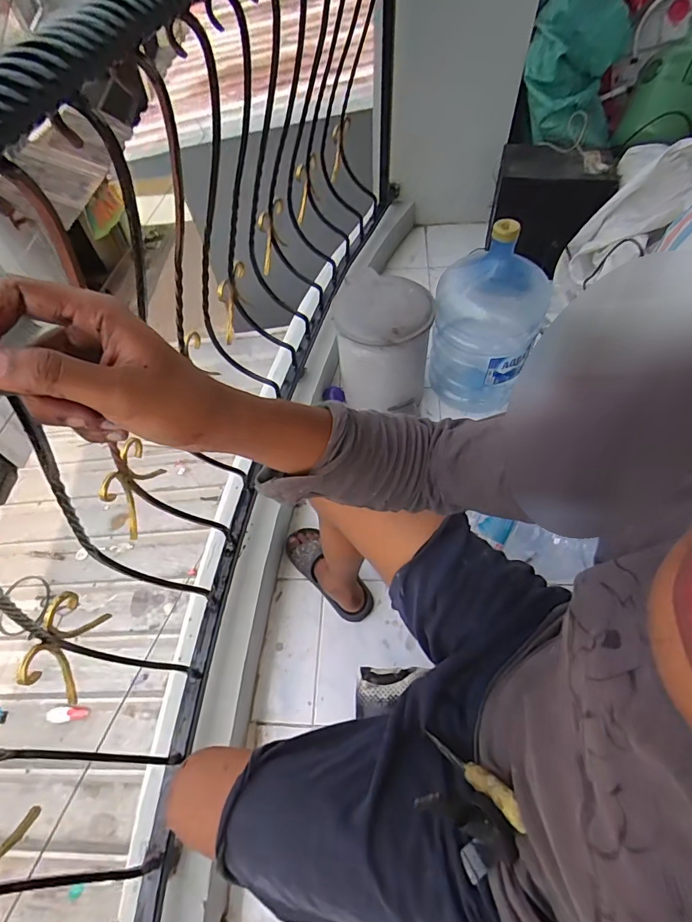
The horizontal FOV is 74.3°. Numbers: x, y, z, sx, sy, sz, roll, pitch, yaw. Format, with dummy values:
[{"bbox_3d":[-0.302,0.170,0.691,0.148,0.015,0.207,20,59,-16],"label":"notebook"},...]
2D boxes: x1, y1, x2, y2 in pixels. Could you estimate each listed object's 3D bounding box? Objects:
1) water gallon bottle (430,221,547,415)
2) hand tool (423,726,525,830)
[{"bbox_3d":[0.371,-0.369,1.181,0.268,0.426,0.275,19,59,15],"label":"water gallon bottle"},{"bbox_3d":[0.120,0.295,0.433,0.017,0.156,0.030,-34,86,-18],"label":"hand tool"}]

